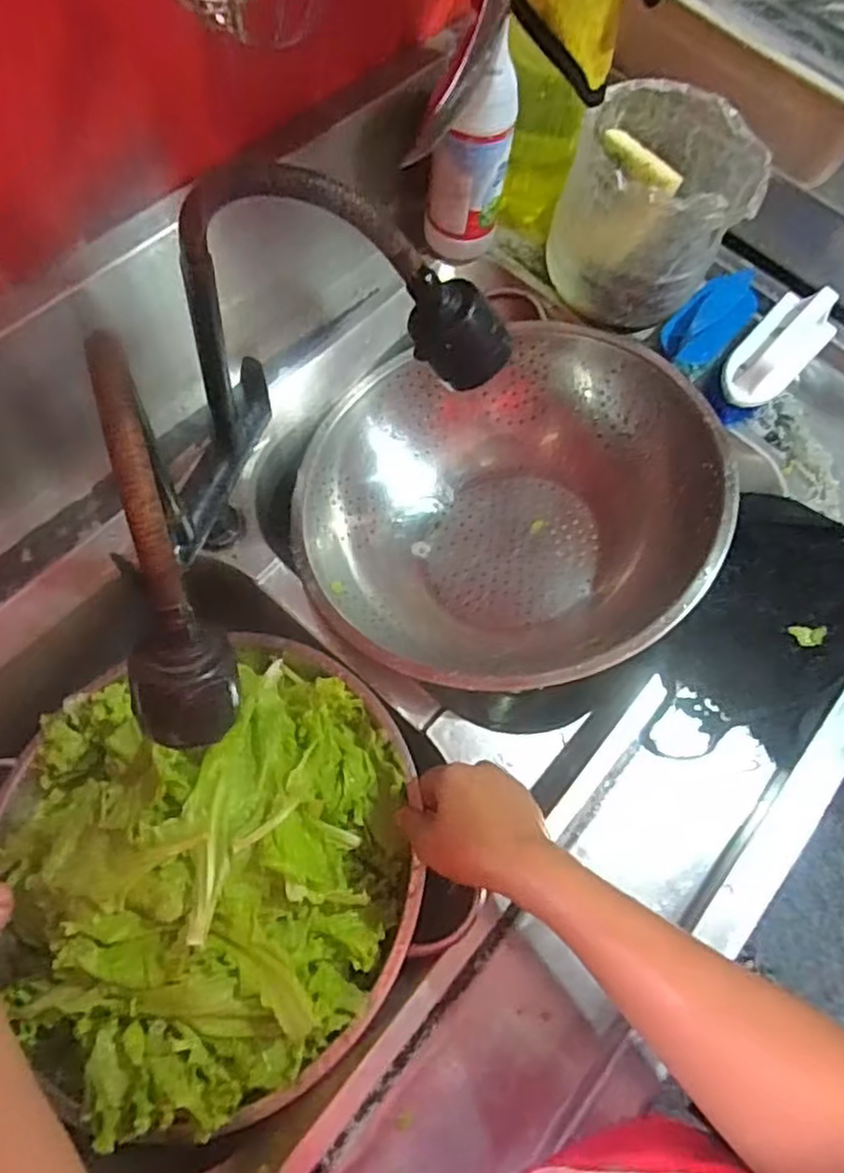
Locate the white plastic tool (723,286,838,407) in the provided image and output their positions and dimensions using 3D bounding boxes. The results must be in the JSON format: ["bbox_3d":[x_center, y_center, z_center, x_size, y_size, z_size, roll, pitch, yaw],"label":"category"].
[{"bbox_3d":[0.319,-0.215,0.644,0.057,0.041,0.142,42,69,12],"label":"white plastic tool"}]

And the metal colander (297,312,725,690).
[{"bbox_3d":[0.067,-0.063,0.635,0.340,0.156,0.335,2,66,-5],"label":"metal colander"}]

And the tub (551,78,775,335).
[{"bbox_3d":[0.204,-0.335,0.648,0.151,0.142,0.142,2,66,-5],"label":"tub"}]

